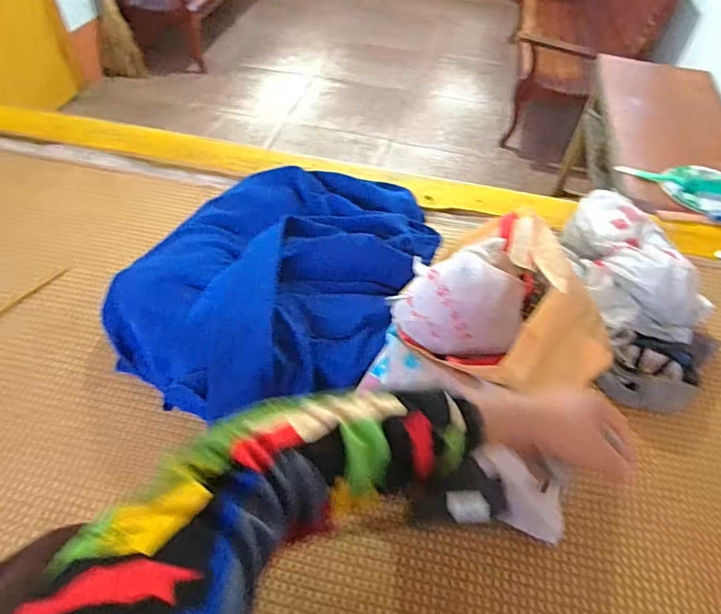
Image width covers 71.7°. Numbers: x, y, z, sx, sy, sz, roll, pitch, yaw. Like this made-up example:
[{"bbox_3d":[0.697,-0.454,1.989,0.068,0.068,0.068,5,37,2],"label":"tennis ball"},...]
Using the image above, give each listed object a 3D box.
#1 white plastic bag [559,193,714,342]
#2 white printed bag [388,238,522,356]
[{"bbox_3d":[0.554,-0.099,1.044,0.251,0.129,0.353,-3,49,-6],"label":"white plastic bag"},{"bbox_3d":[0.157,-0.018,0.768,0.195,0.157,0.123,0,49,-4],"label":"white printed bag"}]

